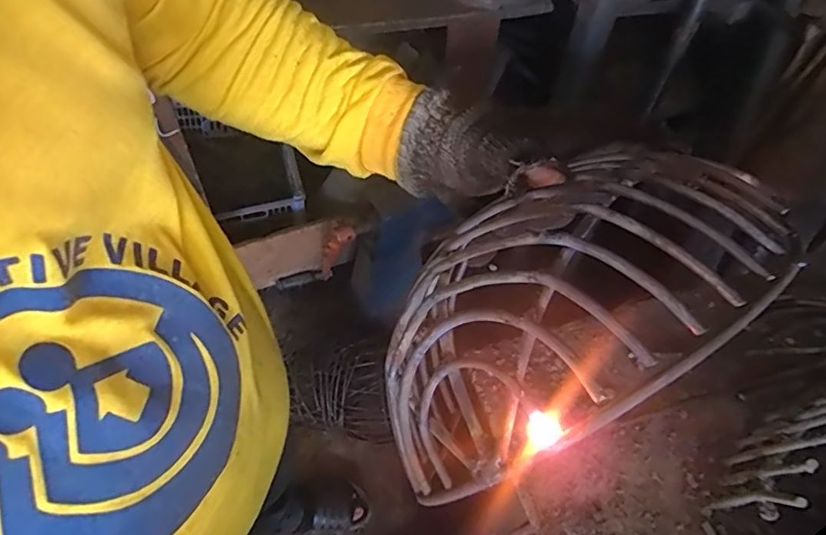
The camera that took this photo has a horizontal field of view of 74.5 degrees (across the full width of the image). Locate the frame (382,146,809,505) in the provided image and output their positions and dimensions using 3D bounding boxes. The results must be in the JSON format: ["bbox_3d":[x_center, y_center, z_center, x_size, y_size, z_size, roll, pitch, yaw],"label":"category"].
[{"bbox_3d":[0.068,0.018,0.258,0.171,0.097,0.117,-20,57,-17],"label":"frame"}]

